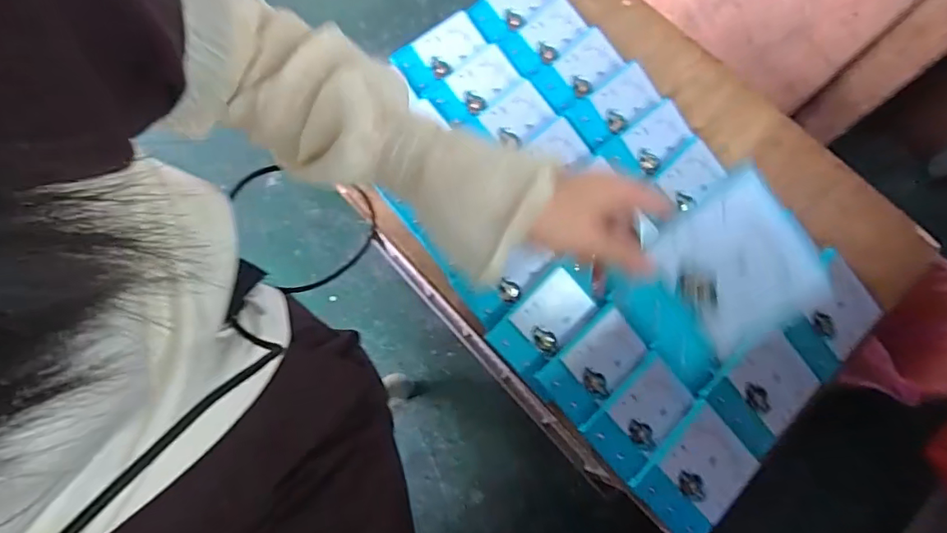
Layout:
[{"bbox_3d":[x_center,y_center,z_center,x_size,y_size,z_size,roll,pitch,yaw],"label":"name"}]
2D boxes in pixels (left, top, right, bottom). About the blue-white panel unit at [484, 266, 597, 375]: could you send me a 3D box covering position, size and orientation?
[{"bbox_3d":[0.073,0.057,0.541,0.107,0.009,0.060,-42,77,-10],"label":"blue-white panel unit"}]

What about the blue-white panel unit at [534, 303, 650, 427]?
[{"bbox_3d":[0.125,0.100,0.538,0.111,0.019,0.066,-41,78,-12],"label":"blue-white panel unit"}]

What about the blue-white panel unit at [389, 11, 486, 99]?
[{"bbox_3d":[-0.042,-0.265,0.646,0.107,0.018,0.052,-38,100,-11],"label":"blue-white panel unit"}]

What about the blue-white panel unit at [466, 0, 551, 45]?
[{"bbox_3d":[0.049,-0.337,0.670,0.110,0.023,0.055,-42,78,-13],"label":"blue-white panel unit"}]

